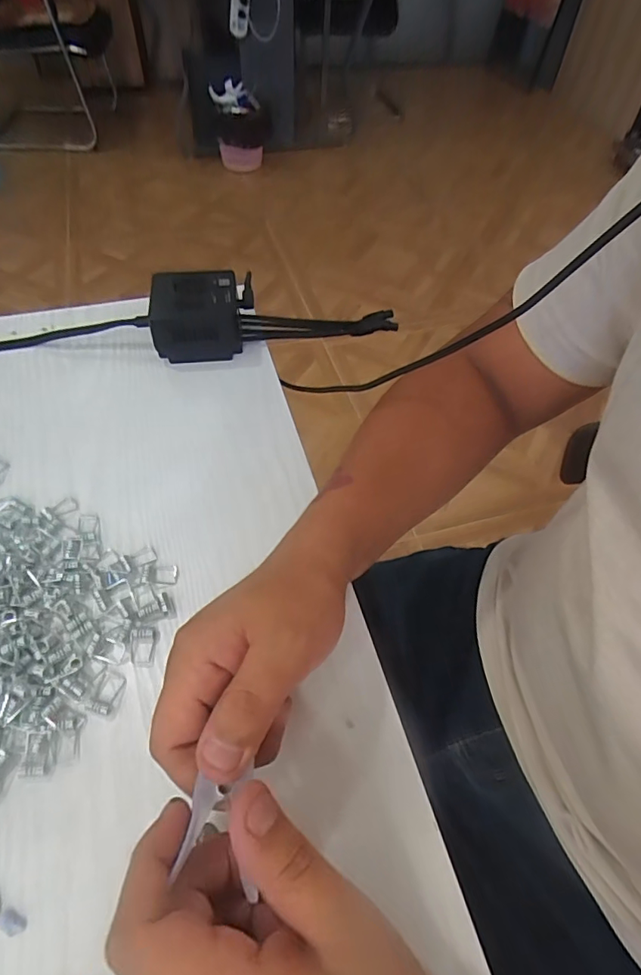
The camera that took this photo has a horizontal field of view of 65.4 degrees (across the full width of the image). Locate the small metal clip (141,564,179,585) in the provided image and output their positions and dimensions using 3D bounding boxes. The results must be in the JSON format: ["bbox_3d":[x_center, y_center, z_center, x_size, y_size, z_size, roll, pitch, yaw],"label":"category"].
[{"bbox_3d":[-0.109,0.058,0.338,0.023,0.004,0.015,0,53,-2],"label":"small metal clip"}]

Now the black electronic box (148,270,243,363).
[{"bbox_3d":[-0.118,-0.162,0.474,0.078,0.059,0.071,-8,53,-9],"label":"black electronic box"}]

